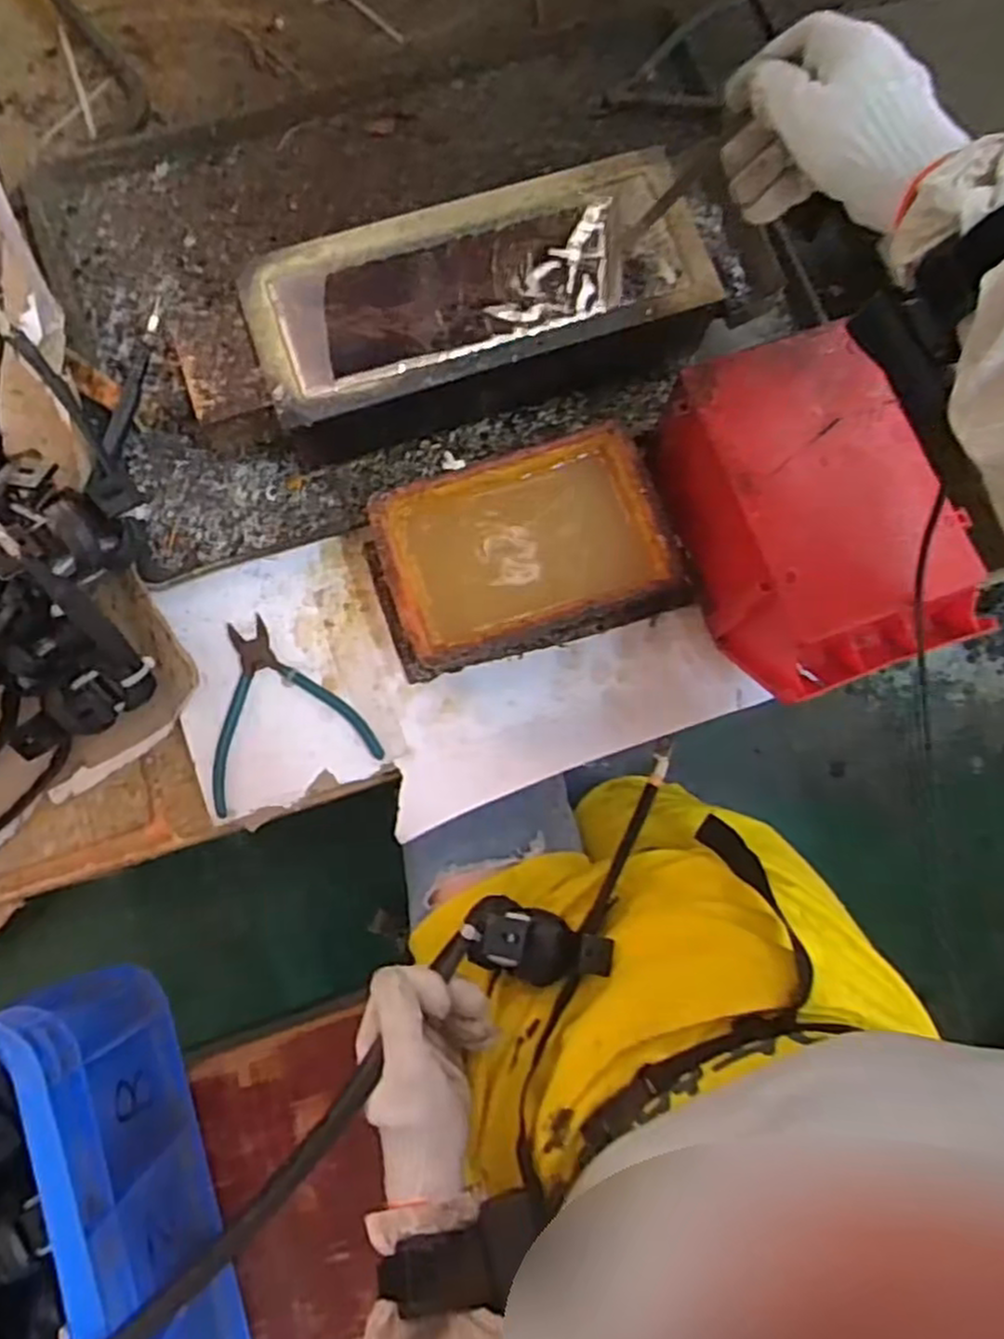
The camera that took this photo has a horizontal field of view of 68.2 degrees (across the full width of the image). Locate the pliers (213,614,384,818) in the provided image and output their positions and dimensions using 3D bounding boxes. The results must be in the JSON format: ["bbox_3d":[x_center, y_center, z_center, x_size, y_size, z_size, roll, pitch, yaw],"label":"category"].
[{"bbox_3d":[-0.174,0.026,0.564,0.125,0.008,0.133,-21,80,-5],"label":"pliers"}]

